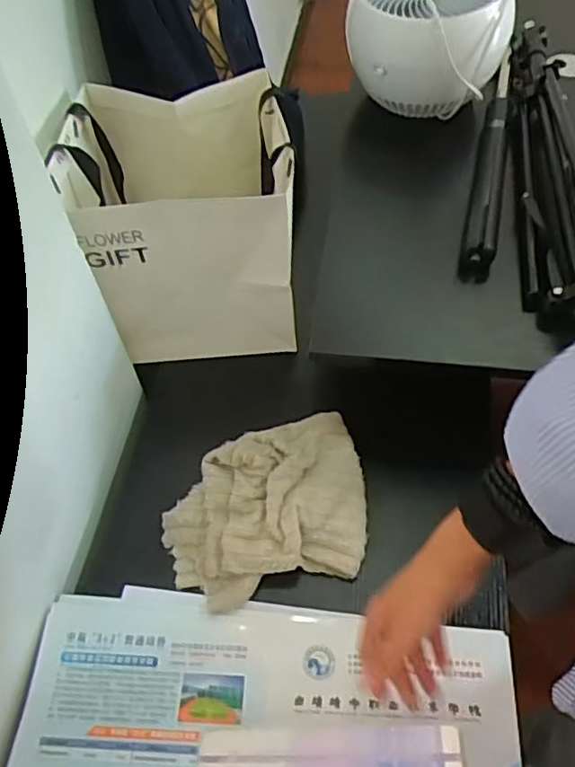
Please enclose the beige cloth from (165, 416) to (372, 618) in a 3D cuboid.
[{"bbox_3d":[-0.021,0.120,0.610,0.200,0.039,0.162,-12,56,-8],"label":"beige cloth"}]

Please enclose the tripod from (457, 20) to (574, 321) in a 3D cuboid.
[{"bbox_3d":[0.284,-0.265,0.709,0.134,0.082,0.469,10,56,7],"label":"tripod"}]

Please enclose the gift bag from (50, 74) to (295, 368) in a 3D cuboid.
[{"bbox_3d":[-0.118,-0.189,0.720,0.240,0.222,0.232,-4,55,-2],"label":"gift bag"}]

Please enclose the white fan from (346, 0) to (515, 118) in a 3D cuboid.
[{"bbox_3d":[0.167,-0.425,0.752,0.180,0.128,0.164,9,56,6],"label":"white fan"}]

